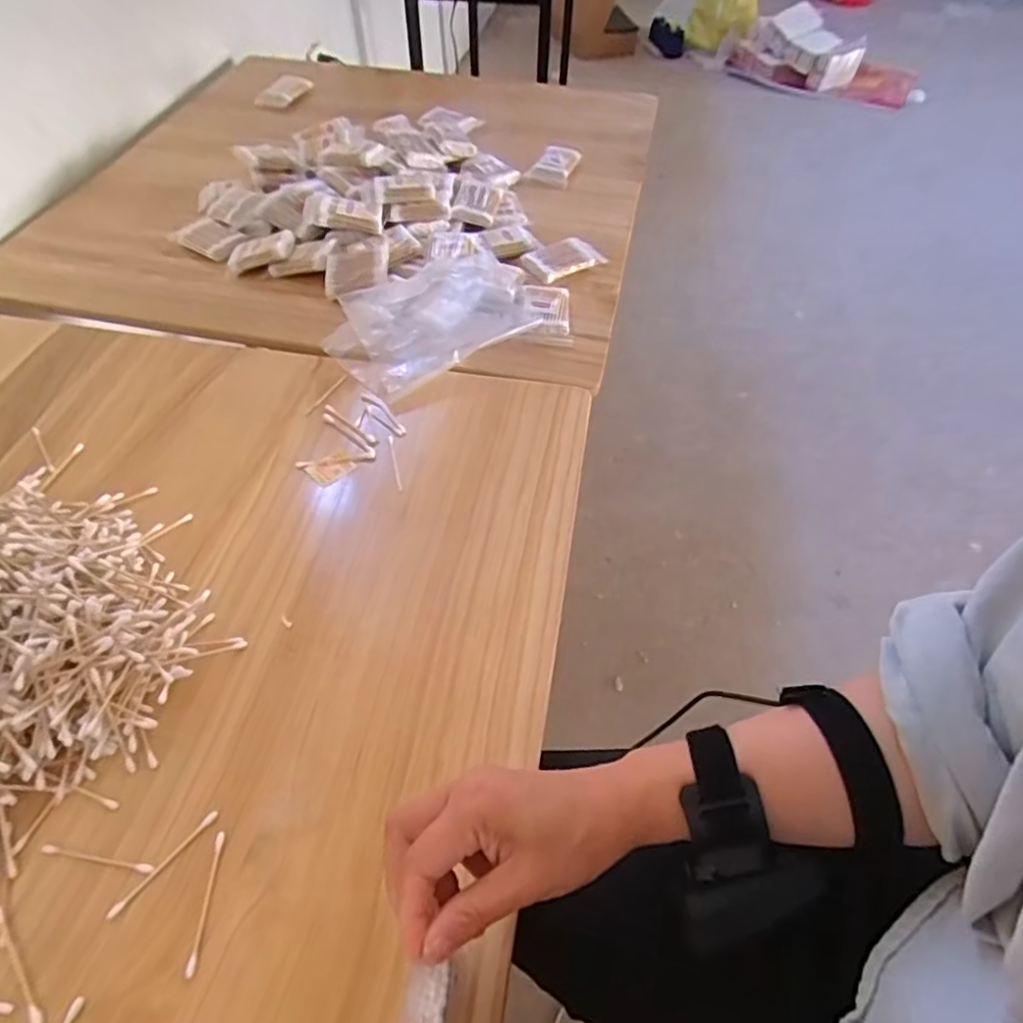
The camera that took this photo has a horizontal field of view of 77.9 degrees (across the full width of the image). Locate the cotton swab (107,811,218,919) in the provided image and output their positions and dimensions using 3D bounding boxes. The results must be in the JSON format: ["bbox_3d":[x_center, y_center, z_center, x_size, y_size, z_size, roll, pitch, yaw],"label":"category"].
[{"bbox_3d":[-0.208,0.210,0.379,0.006,0.004,0.071,33,58,23],"label":"cotton swab"}]

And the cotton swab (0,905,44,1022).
[{"bbox_3d":[-0.271,0.247,0.346,0.007,0.004,0.072,-35,60,-26],"label":"cotton swab"}]

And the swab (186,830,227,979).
[{"bbox_3d":[-0.176,0.224,0.366,0.006,0.004,0.072,-1,51,-2],"label":"swab"}]

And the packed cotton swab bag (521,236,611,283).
[{"bbox_3d":[0.063,-0.318,0.798,0.096,0.017,0.065,-25,56,-19],"label":"packed cotton swab bag"}]

